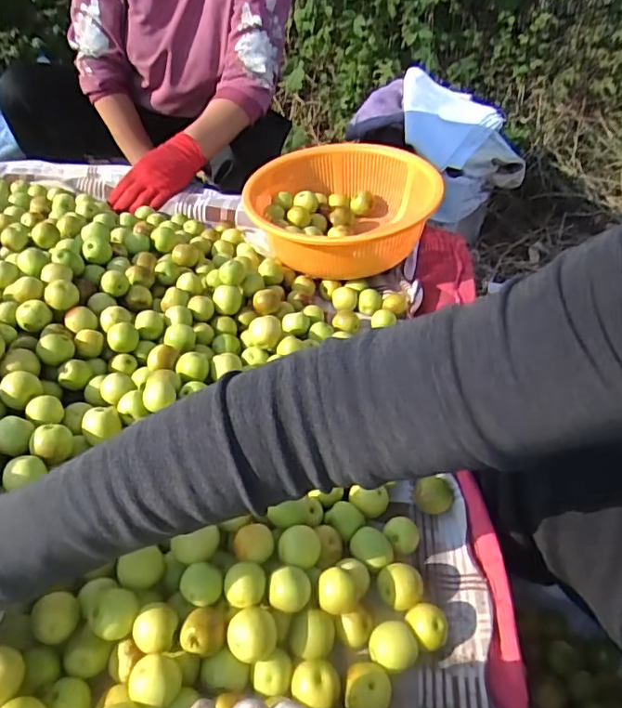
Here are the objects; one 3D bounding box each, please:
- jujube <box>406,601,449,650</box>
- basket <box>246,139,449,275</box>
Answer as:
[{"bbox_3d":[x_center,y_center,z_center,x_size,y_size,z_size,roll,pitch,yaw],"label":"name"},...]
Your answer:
[{"bbox_3d":[0.088,0.208,0.409,0.024,0.026,0.032,-13,45,-22],"label":"jujube"},{"bbox_3d":[0.039,-0.200,0.767,0.252,0.118,0.240,1,41,-8],"label":"basket"}]

